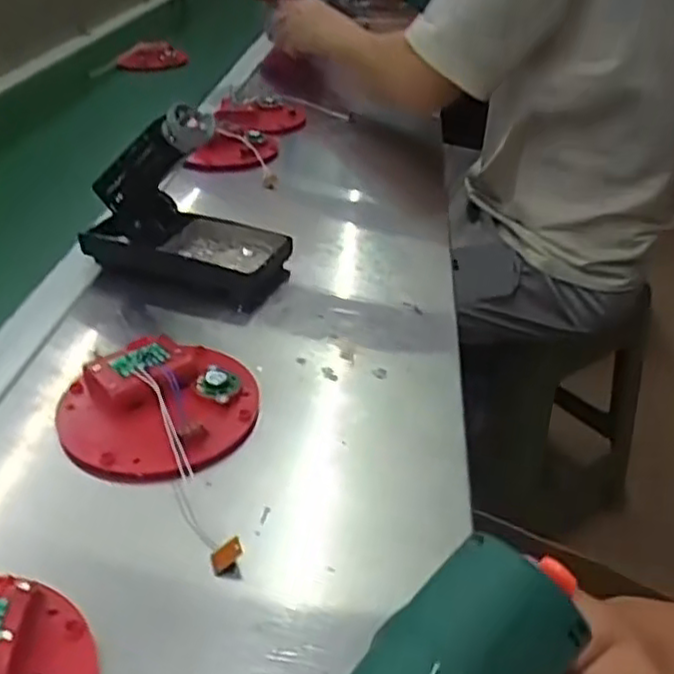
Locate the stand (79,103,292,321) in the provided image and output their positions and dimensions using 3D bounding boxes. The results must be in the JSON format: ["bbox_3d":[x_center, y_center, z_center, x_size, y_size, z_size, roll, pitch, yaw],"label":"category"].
[{"bbox_3d":[-0.124,-0.116,0.585,0.166,0.128,0.074,15,36,20],"label":"stand"}]

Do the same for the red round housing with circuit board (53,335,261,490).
[{"bbox_3d":[-0.111,0.040,0.438,0.118,0.034,0.112,1,34,0],"label":"red round housing with circuit board"}]

